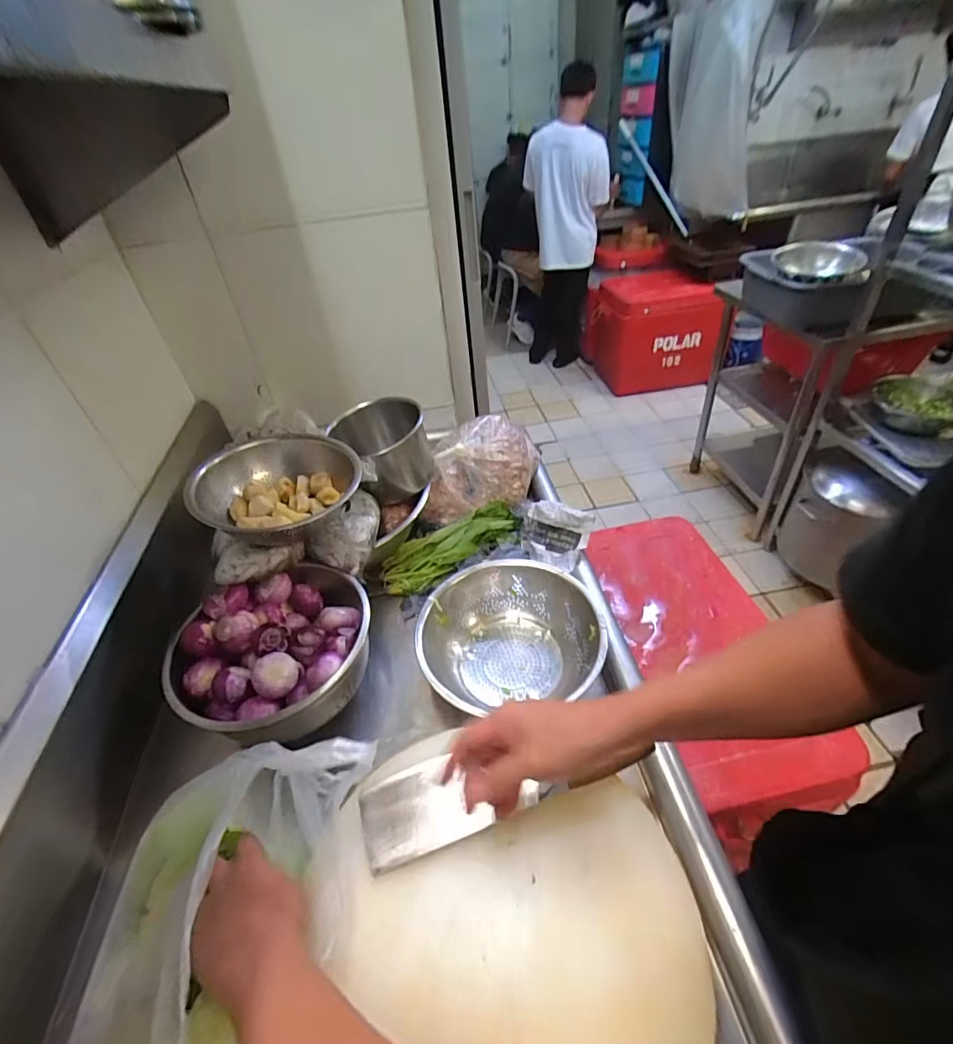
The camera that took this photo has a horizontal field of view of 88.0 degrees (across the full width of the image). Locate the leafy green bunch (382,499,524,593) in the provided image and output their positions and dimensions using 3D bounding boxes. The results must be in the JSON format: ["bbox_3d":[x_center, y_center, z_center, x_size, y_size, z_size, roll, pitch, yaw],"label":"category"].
[{"bbox_3d":[-0.043,0.041,0.880,0.267,0.033,0.088,-26,44,-22],"label":"leafy green bunch"}]

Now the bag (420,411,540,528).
[{"bbox_3d":[0.012,-0.107,0.963,0.184,0.105,0.216,5,42,14],"label":"bag"}]

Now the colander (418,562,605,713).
[{"bbox_3d":[0.050,0.168,0.698,0.249,0.096,0.219,-9,41,-3],"label":"colander"}]

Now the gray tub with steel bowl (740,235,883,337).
[{"bbox_3d":[0.952,-0.704,1.448,0.309,0.178,0.308,16,45,24],"label":"gray tub with steel bowl"}]

